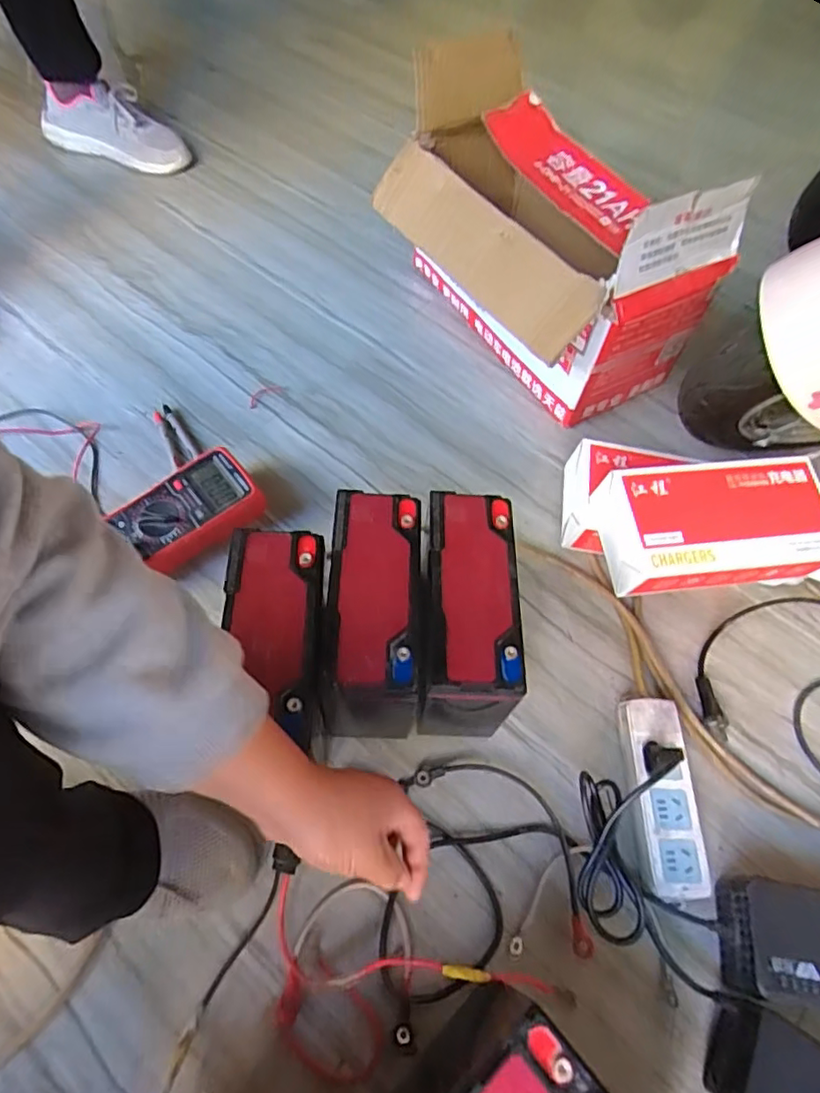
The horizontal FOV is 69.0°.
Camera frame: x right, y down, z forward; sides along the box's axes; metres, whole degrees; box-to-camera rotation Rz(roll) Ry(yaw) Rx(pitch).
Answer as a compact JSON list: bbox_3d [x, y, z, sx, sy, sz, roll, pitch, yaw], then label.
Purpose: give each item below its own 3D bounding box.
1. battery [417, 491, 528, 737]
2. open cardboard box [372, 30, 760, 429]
[{"bbox_3d":[0.049,0.072,0.553,0.087,0.166,0.173,3,61,-2],"label":"battery"},{"bbox_3d":[0.128,-0.428,0.784,0.264,0.252,0.502,-25,65,-16],"label":"open cardboard box"}]

